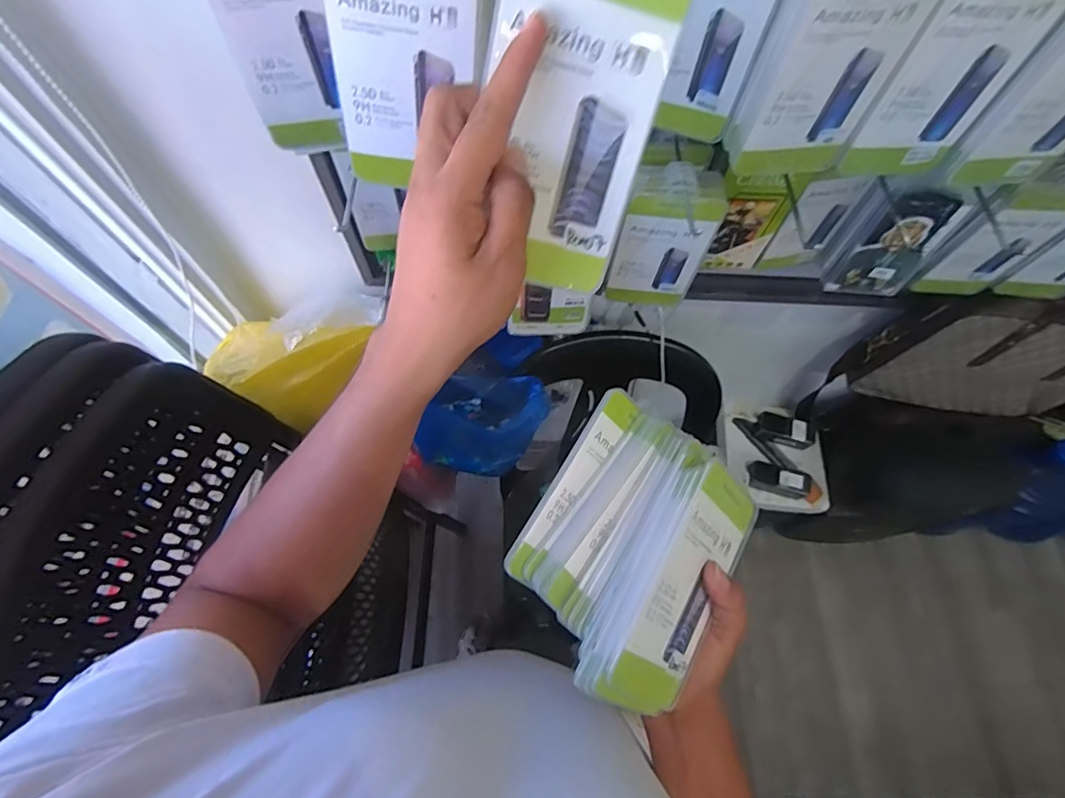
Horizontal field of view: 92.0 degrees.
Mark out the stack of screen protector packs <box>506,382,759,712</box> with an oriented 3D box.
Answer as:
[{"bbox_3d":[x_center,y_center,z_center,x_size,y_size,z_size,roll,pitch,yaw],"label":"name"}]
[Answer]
[{"bbox_3d":[0.073,0.102,0.367,0.148,0.054,0.184,34,70,12],"label":"stack of screen protector packs"}]

